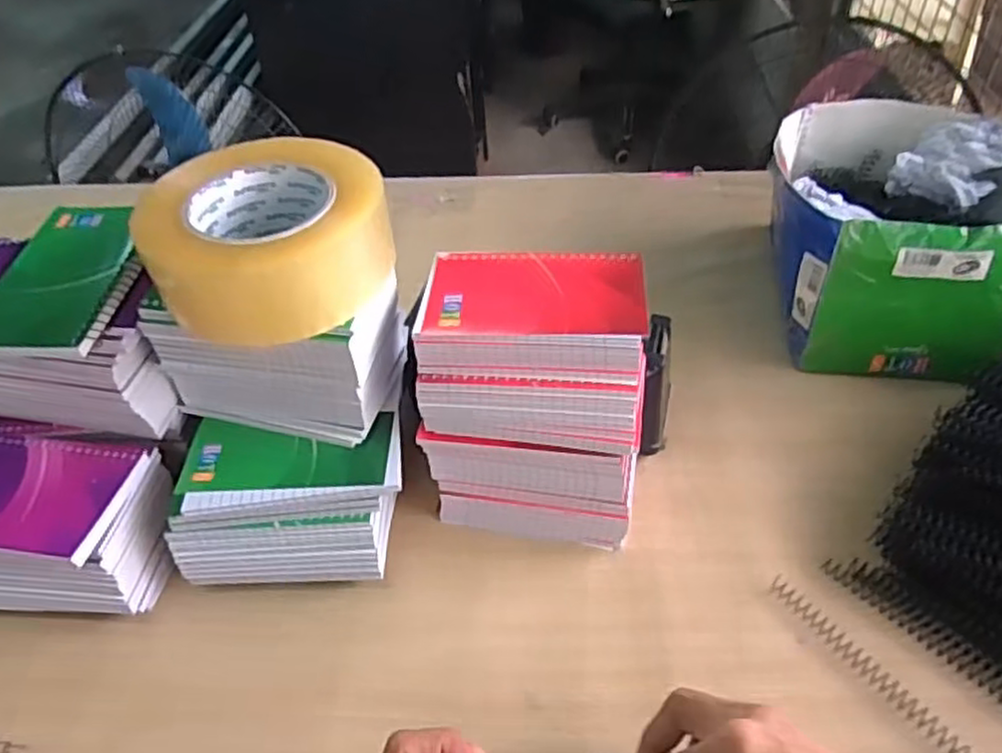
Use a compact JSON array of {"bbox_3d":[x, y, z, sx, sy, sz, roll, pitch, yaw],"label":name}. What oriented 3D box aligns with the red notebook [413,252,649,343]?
[{"bbox_3d":[0.019,-0.049,0.433,0.130,0.009,0.076,1,45,5],"label":"red notebook"}]

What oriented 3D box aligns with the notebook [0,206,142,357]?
[{"bbox_3d":[-0.259,-0.065,0.442,0.079,0.010,0.126,1,49,7],"label":"notebook"}]

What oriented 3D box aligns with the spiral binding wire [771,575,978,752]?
[{"bbox_3d":[0.217,0.173,0.416,0.013,0.006,0.151,-28,50,-22],"label":"spiral binding wire"}]

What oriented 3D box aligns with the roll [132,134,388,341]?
[{"bbox_3d":[-0.130,-0.077,0.406,0.125,0.060,0.118,-29,50,-23],"label":"roll"}]

